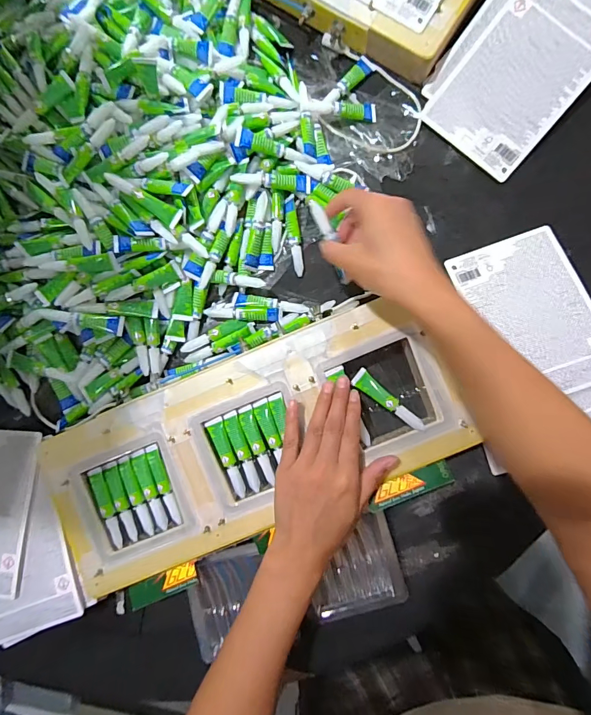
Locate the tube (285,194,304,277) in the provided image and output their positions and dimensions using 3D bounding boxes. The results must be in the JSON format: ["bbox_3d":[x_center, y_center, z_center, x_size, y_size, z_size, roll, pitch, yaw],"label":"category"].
[{"bbox_3d":[-0.001,-0.131,0.428,0.014,0.008,0.083,-9,86,4],"label":"tube"}]

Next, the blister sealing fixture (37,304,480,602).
[{"bbox_3d":[-0.051,0.083,0.407,0.407,0.035,0.172,-24,91,2],"label":"blister sealing fixture"}]

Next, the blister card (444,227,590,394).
[{"bbox_3d":[0.240,-0.045,0.404,0.112,0.007,0.167,-17,75,3],"label":"blister card"}]

